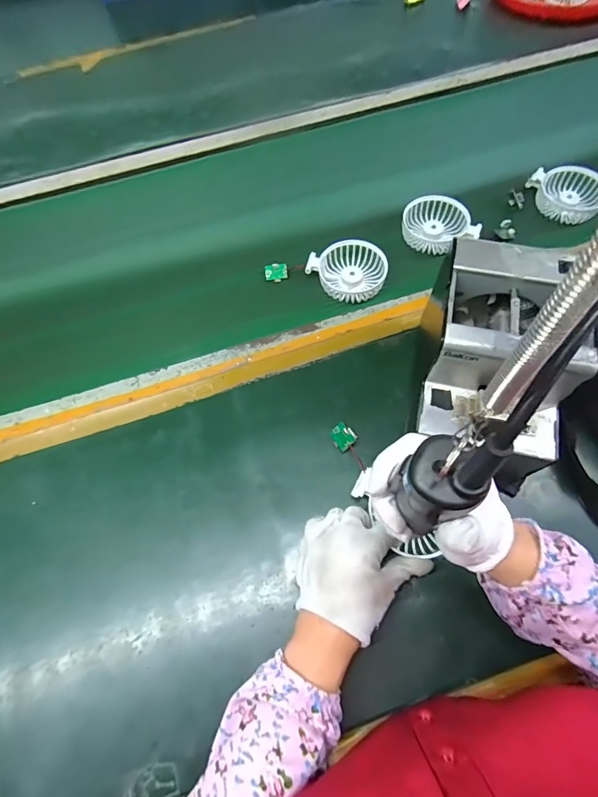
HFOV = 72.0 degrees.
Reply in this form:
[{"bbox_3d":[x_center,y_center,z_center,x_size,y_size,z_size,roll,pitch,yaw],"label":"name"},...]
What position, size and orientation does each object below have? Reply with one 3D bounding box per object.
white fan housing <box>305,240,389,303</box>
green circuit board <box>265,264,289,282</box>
[{"bbox_3d":[0.065,-0.174,0.556,0.102,0.023,0.086,15,67,10],"label":"white fan housing"},{"bbox_3d":[-0.032,-0.176,0.575,0.031,0.004,0.024,-7,106,6],"label":"green circuit board"}]

